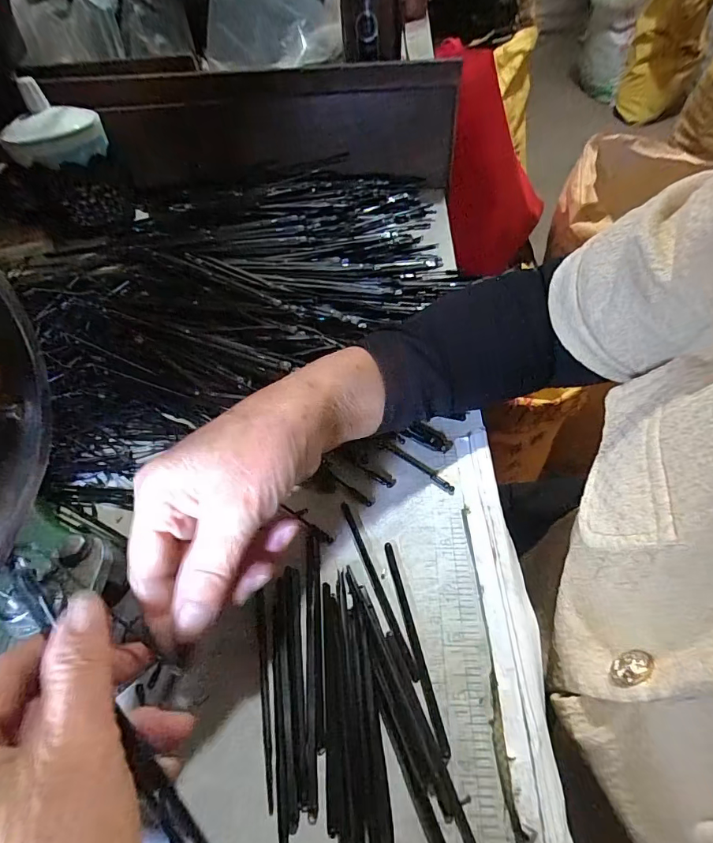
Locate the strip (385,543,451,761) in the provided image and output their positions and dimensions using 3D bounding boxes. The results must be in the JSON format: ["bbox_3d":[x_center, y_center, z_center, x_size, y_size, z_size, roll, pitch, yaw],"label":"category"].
[{"bbox_3d":[0.028,0.108,0.224,0.005,0.004,0.099,-11,51,-6],"label":"strip"}]

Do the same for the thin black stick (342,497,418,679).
[{"bbox_3d":[0.011,0.088,0.244,0.006,0.004,0.098,-19,53,-12],"label":"thin black stick"}]

